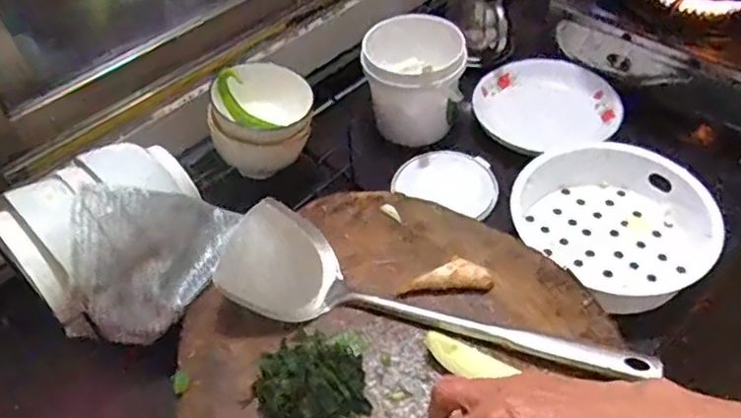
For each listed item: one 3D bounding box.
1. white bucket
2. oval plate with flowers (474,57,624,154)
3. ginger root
[{"bbox_3d":[0.056,-0.168,0.817,0.128,0.107,0.140,-2,48,3],"label":"white bucket"},{"bbox_3d":[0.230,-0.136,0.839,0.169,0.026,0.176,-35,54,-25],"label":"oval plate with flowers"},{"bbox_3d":[0.069,0.062,0.590,0.086,0.018,0.027,-5,47,0],"label":"ginger root"}]

